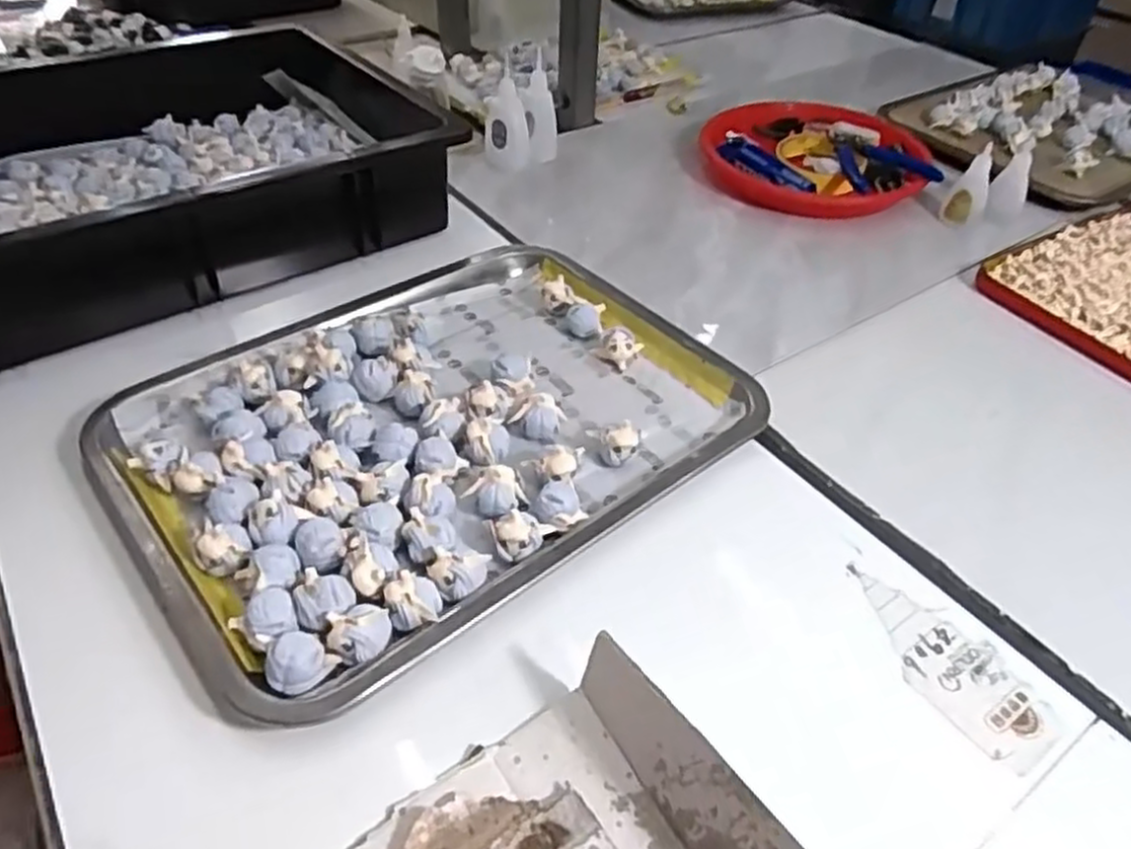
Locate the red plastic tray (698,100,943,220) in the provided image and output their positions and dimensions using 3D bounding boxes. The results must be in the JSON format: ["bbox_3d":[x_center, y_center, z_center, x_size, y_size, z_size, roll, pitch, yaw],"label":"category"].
[{"bbox_3d":[0.244,-0.259,0.756,0.217,0.041,0.187,23,46,21],"label":"red plastic tray"}]

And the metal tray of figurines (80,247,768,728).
[{"bbox_3d":[-0.077,-0.004,0.459,0.336,0.029,0.258,-29,51,-31],"label":"metal tray of figurines"}]

